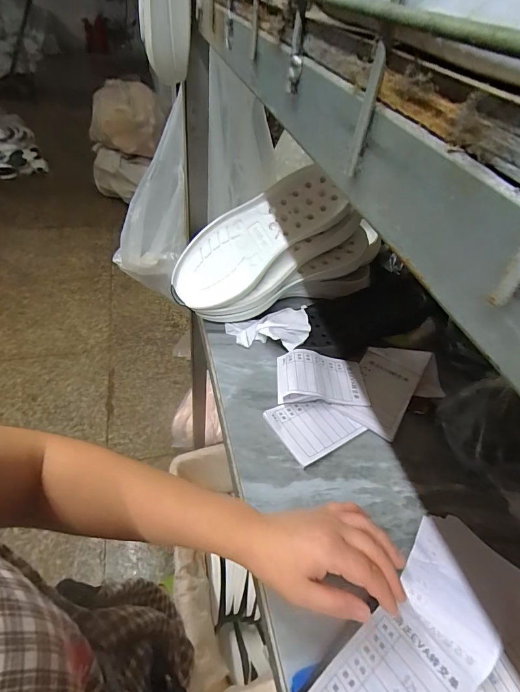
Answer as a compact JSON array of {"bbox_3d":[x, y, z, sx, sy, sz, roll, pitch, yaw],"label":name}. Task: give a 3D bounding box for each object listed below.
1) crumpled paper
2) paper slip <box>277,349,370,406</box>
[{"bbox_3d":[0.013,-0.023,0.573,0.123,0.030,0.081,0,45,-6],"label":"crumpled paper"},{"bbox_3d":[0.086,0.044,0.515,0.122,0.024,0.081,5,45,-2],"label":"paper slip"}]

